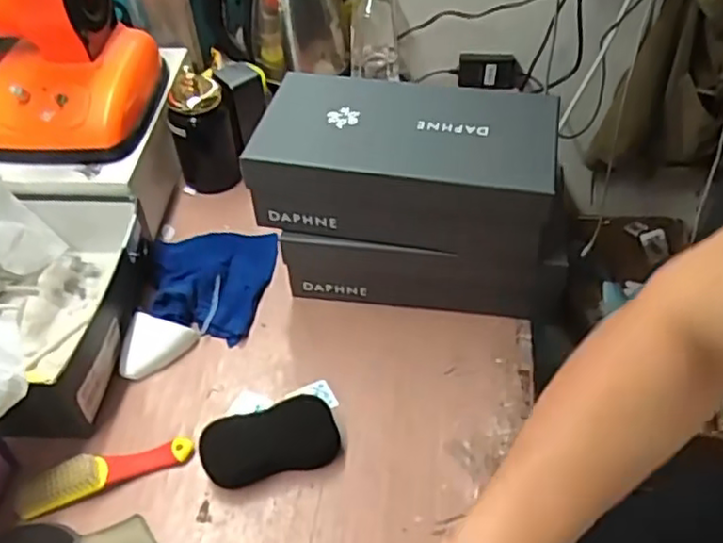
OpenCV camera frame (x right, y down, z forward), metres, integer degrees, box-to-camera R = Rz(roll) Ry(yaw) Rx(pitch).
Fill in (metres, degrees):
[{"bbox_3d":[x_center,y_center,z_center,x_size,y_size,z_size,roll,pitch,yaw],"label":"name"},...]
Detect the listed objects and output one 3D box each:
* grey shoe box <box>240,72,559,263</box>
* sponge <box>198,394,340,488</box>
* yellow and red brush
[{"bbox_3d":[0.047,-0.117,0.713,0.296,0.100,0.154,10,49,10],"label":"grey shoe box"},{"bbox_3d":[-0.088,0.164,0.655,0.129,0.036,0.057,-14,49,-12],"label":"sponge"},{"bbox_3d":[-0.239,0.185,0.634,0.155,0.030,0.032,-21,51,-17],"label":"yellow and red brush"}]

